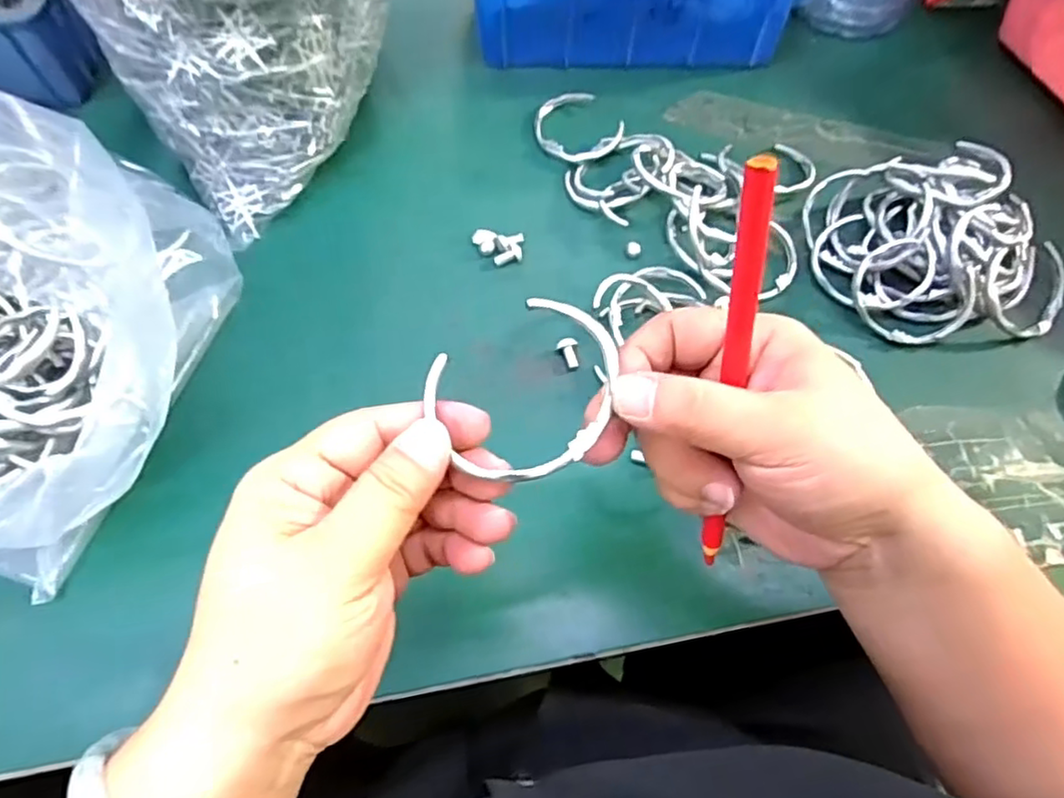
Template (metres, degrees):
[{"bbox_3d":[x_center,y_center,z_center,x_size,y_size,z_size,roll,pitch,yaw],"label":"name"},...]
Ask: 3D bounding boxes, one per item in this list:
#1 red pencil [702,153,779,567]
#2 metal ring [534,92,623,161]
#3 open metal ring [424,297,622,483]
[{"bbox_3d":[0.069,0.000,0.228,0.009,0.163,0.005,-9,36,-7],"label":"red pencil"},{"bbox_3d":[0.030,-0.191,0.459,0.052,0.017,0.064,-24,67,-14],"label":"metal ring"},{"bbox_3d":[0.000,-0.002,0.221,0.065,0.004,0.053,-33,87,-7],"label":"open metal ring"}]

